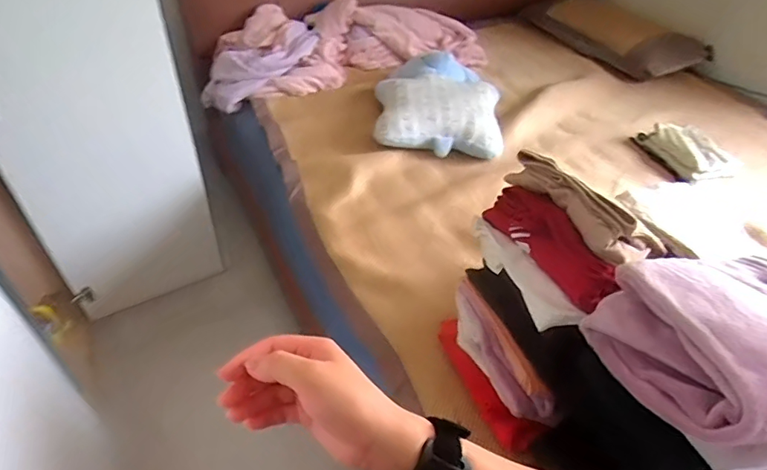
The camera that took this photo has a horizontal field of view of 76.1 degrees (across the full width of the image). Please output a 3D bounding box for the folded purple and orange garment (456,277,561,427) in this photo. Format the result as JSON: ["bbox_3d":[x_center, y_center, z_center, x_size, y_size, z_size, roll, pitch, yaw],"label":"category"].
[{"bbox_3d":[0.190,0.203,0.838,0.050,0.119,0.273,-18,49,-21],"label":"folded purple and orange garment"}]

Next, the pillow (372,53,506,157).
[{"bbox_3d":[0.179,-0.426,1.581,0.391,0.127,0.467,5,44,0],"label":"pillow"}]

